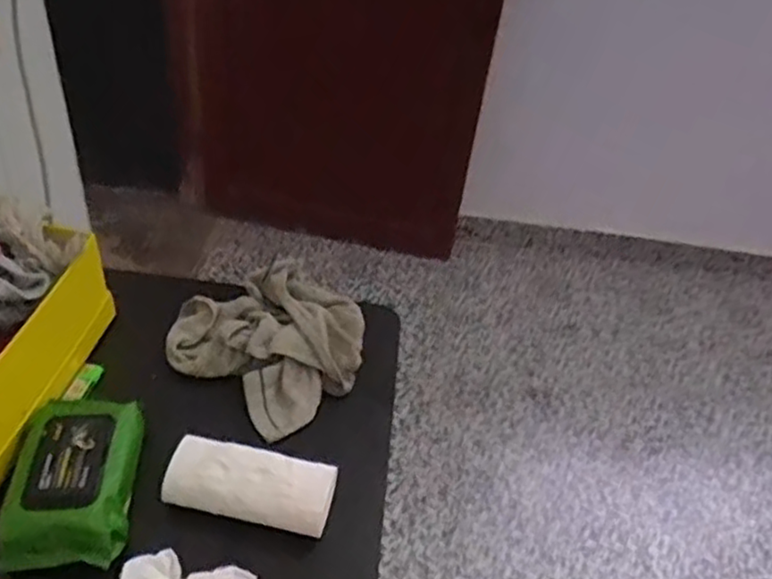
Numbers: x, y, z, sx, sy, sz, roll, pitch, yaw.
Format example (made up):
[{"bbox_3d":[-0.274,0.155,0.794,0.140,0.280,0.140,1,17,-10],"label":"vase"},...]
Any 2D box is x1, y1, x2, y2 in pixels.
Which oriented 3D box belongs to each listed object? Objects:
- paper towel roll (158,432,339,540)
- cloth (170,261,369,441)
[{"bbox_3d":[-0.125,0.182,0.652,0.152,0.048,0.067,11,39,4],"label":"paper towel roll"},{"bbox_3d":[-0.132,0.052,0.792,0.207,0.056,0.185,31,45,26],"label":"cloth"}]

